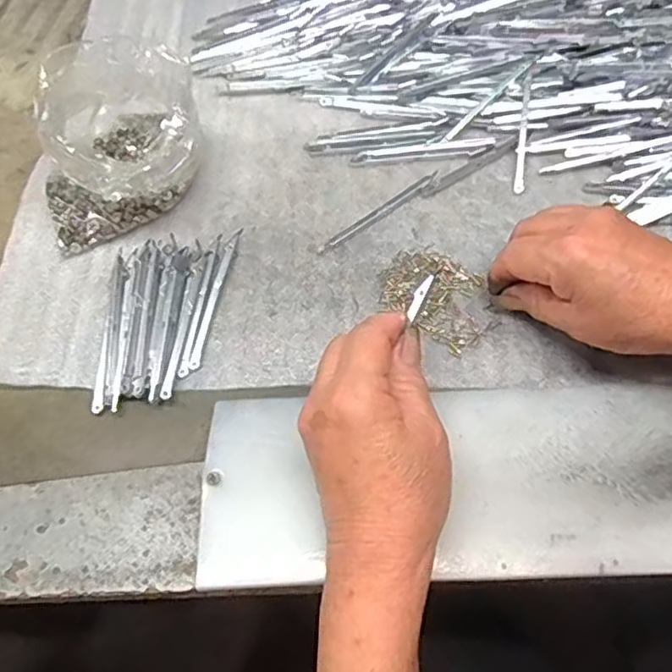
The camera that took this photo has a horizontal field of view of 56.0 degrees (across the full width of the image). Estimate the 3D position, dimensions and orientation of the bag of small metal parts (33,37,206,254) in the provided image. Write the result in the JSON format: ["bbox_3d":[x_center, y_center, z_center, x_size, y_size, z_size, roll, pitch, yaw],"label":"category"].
[{"bbox_3d":[-0.134,-0.119,0.388,0.103,0.077,0.093,-14,63,-7],"label":"bag of small metal parts"}]

